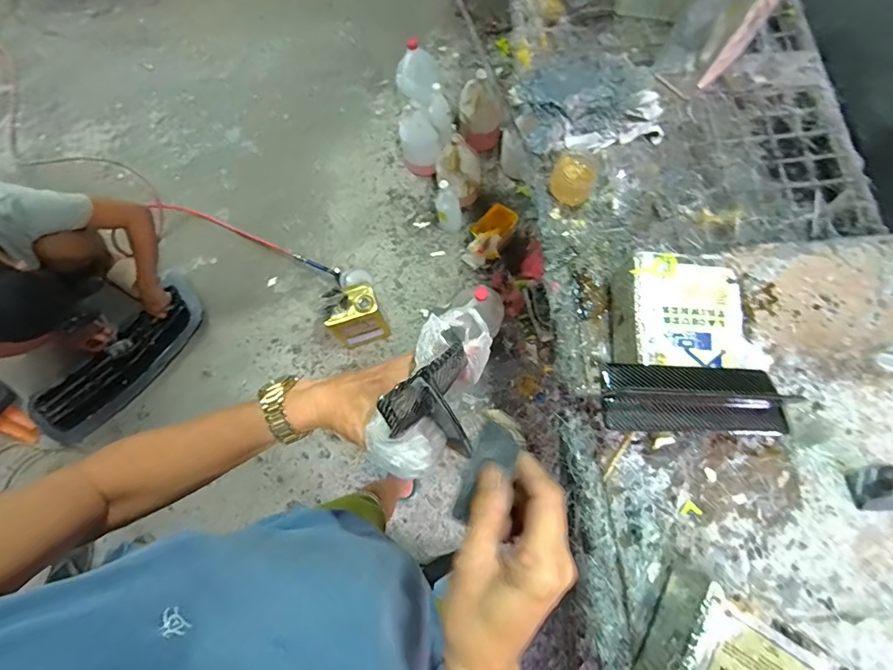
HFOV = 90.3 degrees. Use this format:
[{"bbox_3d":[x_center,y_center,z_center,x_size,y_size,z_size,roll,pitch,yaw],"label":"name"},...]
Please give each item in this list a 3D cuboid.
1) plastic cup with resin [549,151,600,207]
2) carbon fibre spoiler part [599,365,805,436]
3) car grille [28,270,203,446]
[{"bbox_3d":[0.237,-0.289,0.826,0.079,0.052,0.091,28,76,11],"label":"plastic cup with resin"},{"bbox_3d":[0.344,0.087,0.606,0.256,0.055,0.091,1,72,3],"label":"carbon fibre spoiler part"},{"bbox_3d":[-1.115,0.081,1.547,0.257,0.071,0.647,37,78,13],"label":"car grille"}]

